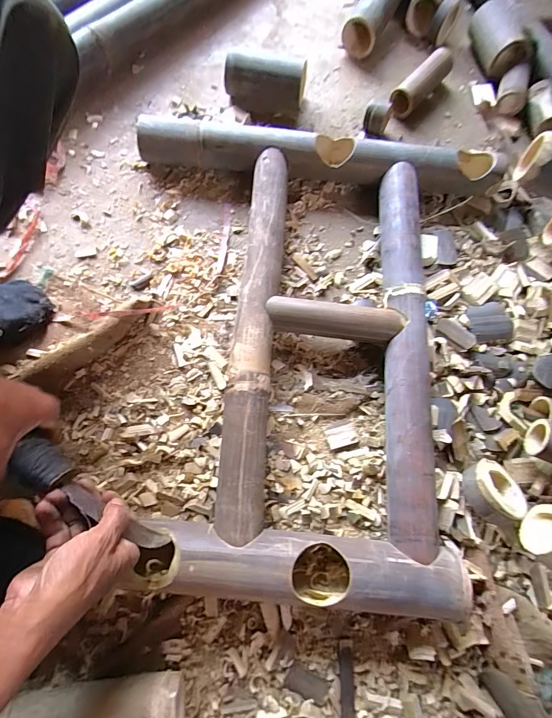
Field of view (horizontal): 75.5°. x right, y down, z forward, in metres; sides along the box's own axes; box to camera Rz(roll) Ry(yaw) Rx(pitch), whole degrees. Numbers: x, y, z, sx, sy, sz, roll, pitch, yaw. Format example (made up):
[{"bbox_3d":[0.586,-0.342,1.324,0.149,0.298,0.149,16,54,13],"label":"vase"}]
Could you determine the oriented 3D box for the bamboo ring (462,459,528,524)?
[{"bbox_3d":[0.287,0.176,0.473,0.073,0.033,0.073,16,43,-16],"label":"bamboo ring"}]

